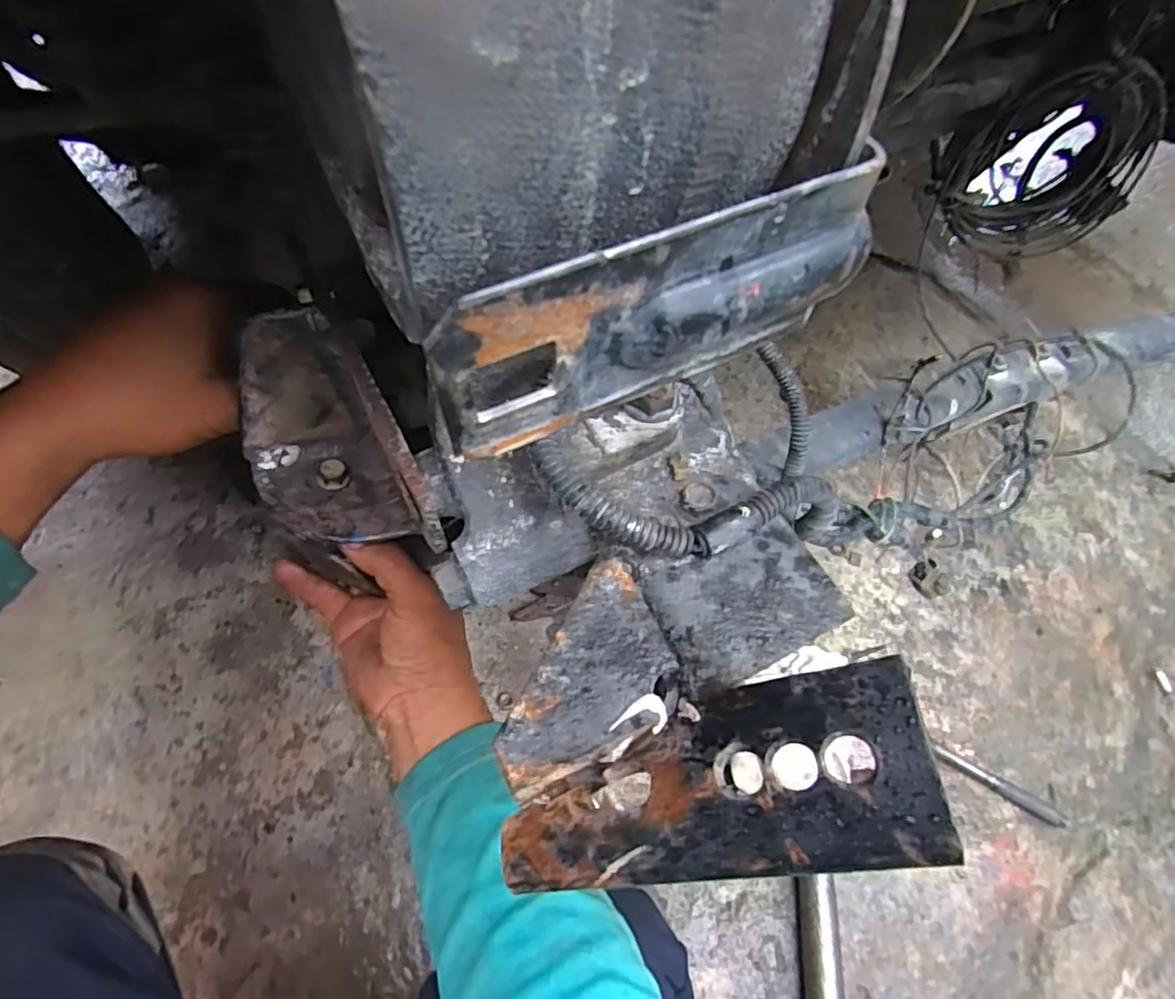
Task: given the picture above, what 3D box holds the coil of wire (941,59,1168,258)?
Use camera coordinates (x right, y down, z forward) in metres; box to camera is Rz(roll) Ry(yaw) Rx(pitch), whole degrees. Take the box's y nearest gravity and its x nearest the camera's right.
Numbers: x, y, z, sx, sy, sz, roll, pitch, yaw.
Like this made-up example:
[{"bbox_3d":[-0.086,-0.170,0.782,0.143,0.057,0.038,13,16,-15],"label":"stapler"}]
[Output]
[{"bbox_3d":[0.369,-0.264,0.510,0.171,0.163,0.033,-9,60,-6],"label":"coil of wire"}]

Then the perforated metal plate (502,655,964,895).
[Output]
[{"bbox_3d":[0.033,0.086,0.189,0.129,0.007,0.051,-17,69,20],"label":"perforated metal plate"}]

